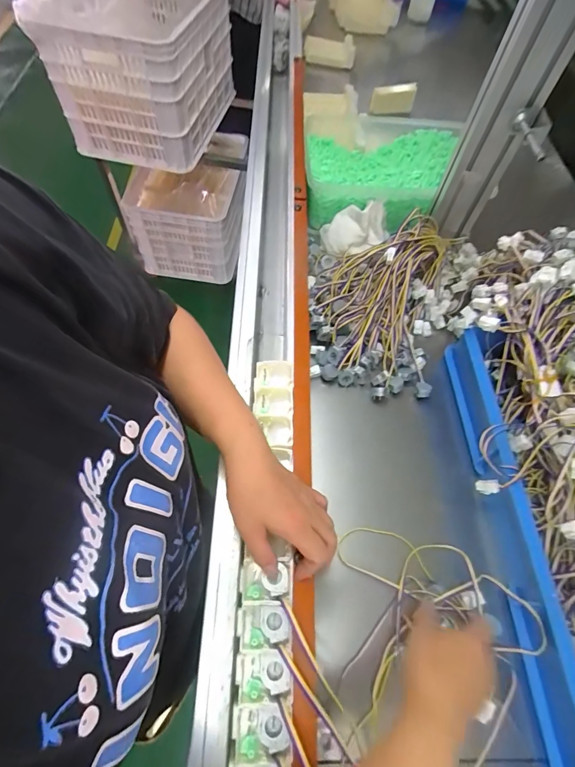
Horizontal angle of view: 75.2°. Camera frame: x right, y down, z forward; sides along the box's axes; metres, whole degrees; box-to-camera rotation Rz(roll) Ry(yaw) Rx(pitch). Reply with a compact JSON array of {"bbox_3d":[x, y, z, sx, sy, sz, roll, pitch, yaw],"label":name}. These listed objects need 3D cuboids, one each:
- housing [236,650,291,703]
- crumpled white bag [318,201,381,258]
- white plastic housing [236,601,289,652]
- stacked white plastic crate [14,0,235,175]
[{"bbox_3d":[-0.021,0.245,0.315,0.044,0.020,0.033,-8,62,-8],"label":"housing"},{"bbox_3d":[0.119,-0.279,0.687,0.115,0.073,0.091,11,61,2],"label":"crumpled white bag"},{"bbox_3d":[-0.023,0.213,0.330,0.045,0.022,0.036,-1,62,-4],"label":"white plastic housing"},{"bbox_3d":[-0.404,-0.943,1.094,0.385,0.312,0.552,12,61,3],"label":"stacked white plastic crate"}]

